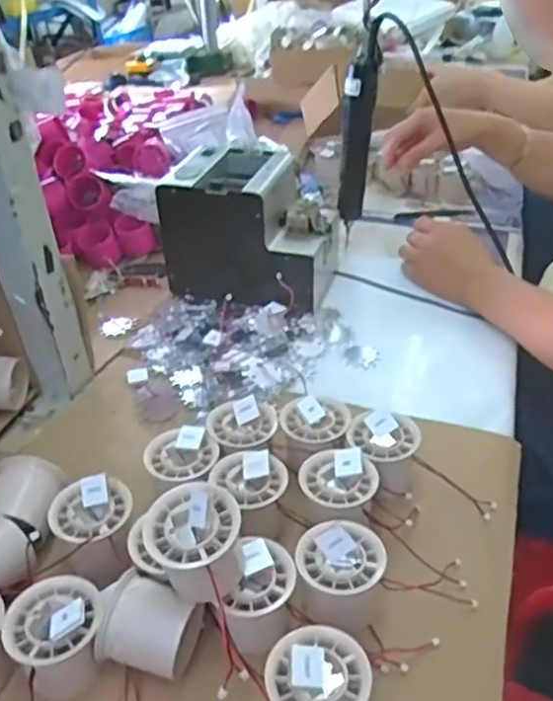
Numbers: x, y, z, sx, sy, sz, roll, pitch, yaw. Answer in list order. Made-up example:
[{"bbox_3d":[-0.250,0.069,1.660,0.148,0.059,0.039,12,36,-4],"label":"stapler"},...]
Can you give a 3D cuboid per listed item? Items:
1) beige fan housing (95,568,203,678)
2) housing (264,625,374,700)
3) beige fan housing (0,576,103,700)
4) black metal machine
[{"bbox_3d":[-0.079,0.174,0.405,0.054,0.050,0.048,5,35,11],"label":"beige fan housing"},{"bbox_3d":[0.024,0.193,0.365,0.055,0.063,0.052,-2,34,1],"label":"housing"},{"bbox_3d":[-0.133,0.175,0.398,0.054,0.052,0.053,-2,34,1],"label":"beige fan housing"},{"bbox_3d":[-0.027,-0.145,0.768,0.180,0.140,0.141,11,36,19],"label":"black metal machine"}]

